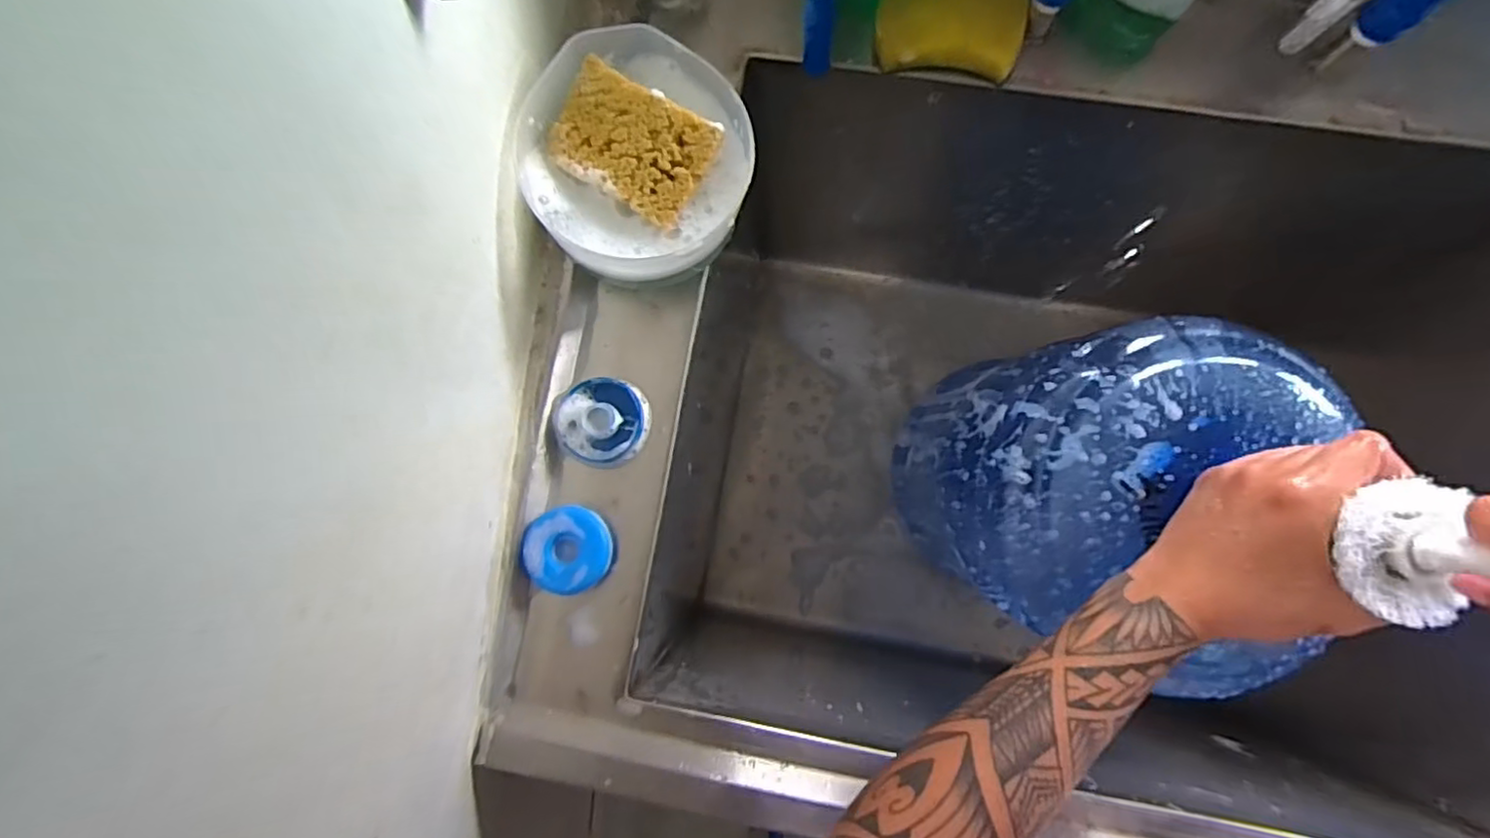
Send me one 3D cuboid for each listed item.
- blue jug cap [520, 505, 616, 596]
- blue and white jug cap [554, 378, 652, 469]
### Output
[{"bbox_3d":[-0.117,0.086,0.422,0.058,0.017,0.056,0,83,3],"label":"blue jug cap"},{"bbox_3d":[-0.098,0.002,0.436,0.062,0.017,0.058,0,83,3],"label":"blue and white jug cap"}]

